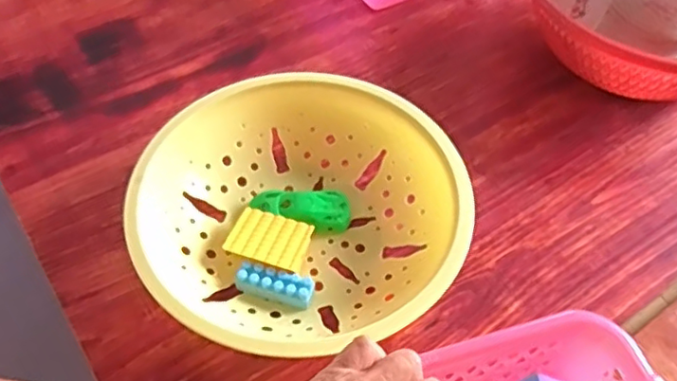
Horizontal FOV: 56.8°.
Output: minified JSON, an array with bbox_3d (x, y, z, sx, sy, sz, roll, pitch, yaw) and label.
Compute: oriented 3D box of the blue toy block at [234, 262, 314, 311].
[{"bbox_3d":[-0.049,0.073,0.480,0.058,0.017,0.023,16,54,10],"label":"blue toy block"}]

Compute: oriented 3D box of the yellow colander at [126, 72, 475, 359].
[{"bbox_3d":[-0.028,0.017,0.498,0.242,0.065,0.239,1,52,-2],"label":"yellow colander"}]

